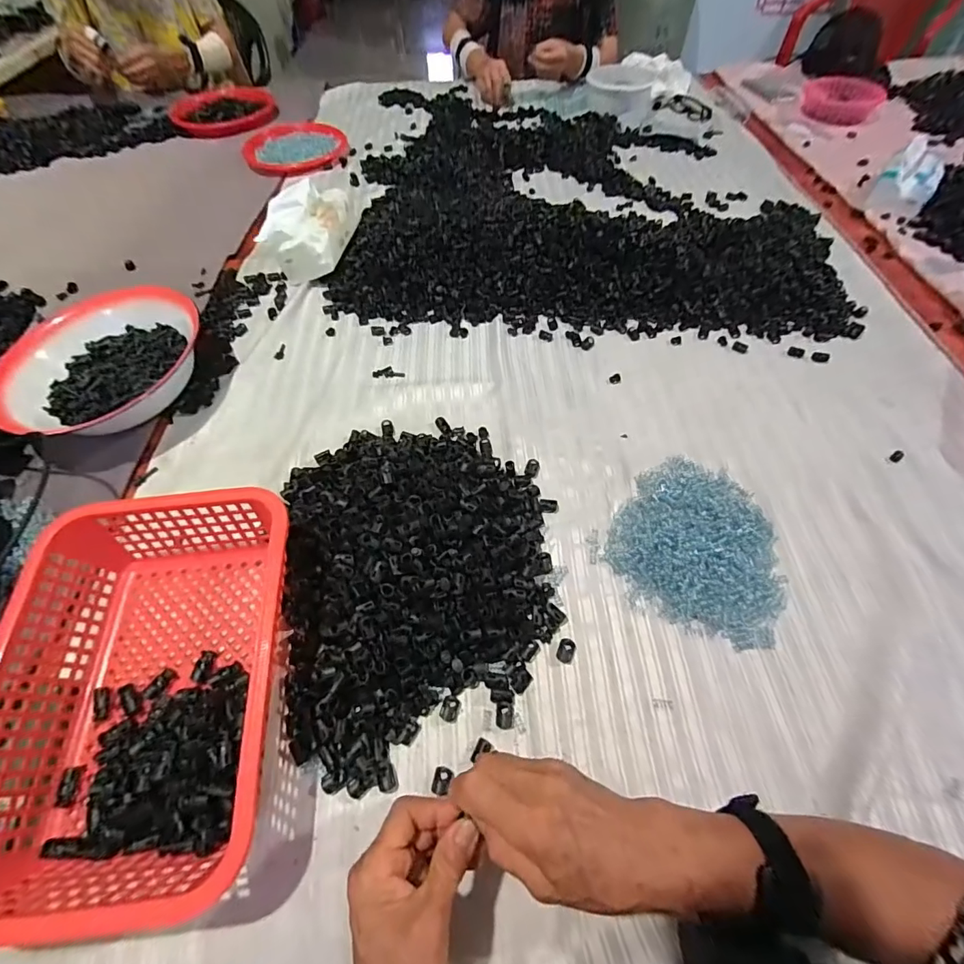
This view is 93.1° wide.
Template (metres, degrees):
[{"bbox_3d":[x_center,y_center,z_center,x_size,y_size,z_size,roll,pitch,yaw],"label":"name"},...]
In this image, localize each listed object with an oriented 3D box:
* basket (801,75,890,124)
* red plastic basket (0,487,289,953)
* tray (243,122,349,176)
[{"bbox_3d":[0.853,-0.910,1.080,0.169,0.047,0.182,20,60,14],"label":"basket"},{"bbox_3d":[-0.270,0.157,0.380,0.214,0.077,0.291,-5,59,-2],"label":"red plastic basket"},{"bbox_3d":[-0.429,-0.778,1.053,0.223,0.027,0.214,-15,58,-7],"label":"tray"}]

